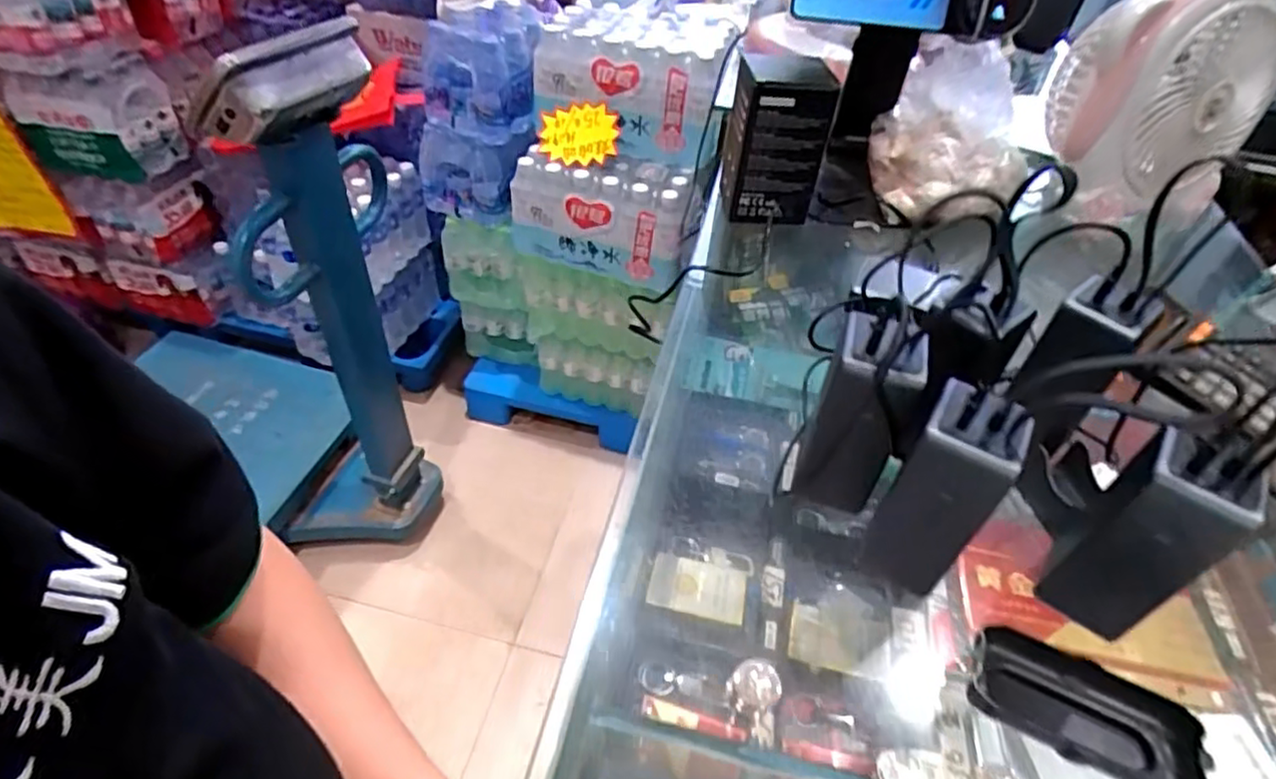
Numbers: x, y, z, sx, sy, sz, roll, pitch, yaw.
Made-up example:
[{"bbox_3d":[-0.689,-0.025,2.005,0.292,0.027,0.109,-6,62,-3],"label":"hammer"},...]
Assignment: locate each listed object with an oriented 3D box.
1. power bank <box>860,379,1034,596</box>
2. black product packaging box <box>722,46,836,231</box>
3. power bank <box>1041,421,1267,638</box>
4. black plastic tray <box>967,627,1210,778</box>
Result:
[{"bbox_3d":[0.171,0.060,0.378,0.047,0.139,0.048,30,50,23],"label":"power bank"},{"bbox_3d":[0.144,-0.269,0.704,0.091,0.144,0.121,7,45,2],"label":"black product packaging box"},{"bbox_3d":[0.275,0.087,0.368,0.050,0.136,0.029,36,52,27],"label":"power bank"},{"bbox_3d":[0.235,0.174,0.360,0.107,0.029,0.054,20,47,14],"label":"black plastic tray"}]

